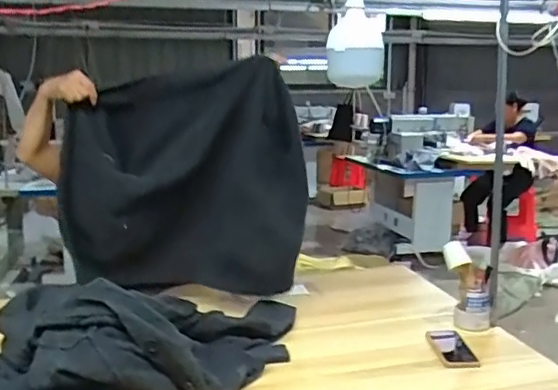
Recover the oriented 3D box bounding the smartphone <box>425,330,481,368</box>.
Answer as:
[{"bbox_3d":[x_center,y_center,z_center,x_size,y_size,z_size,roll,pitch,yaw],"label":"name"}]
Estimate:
[{"bbox_3d":[0.394,0.350,1.308,0.084,0.009,0.173,0,10,-4],"label":"smartphone"}]

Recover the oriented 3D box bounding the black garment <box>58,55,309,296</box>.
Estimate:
[{"bbox_3d":[-0.243,-0.029,1.459,0.604,0.562,0.087,0,10,0],"label":"black garment"}]

